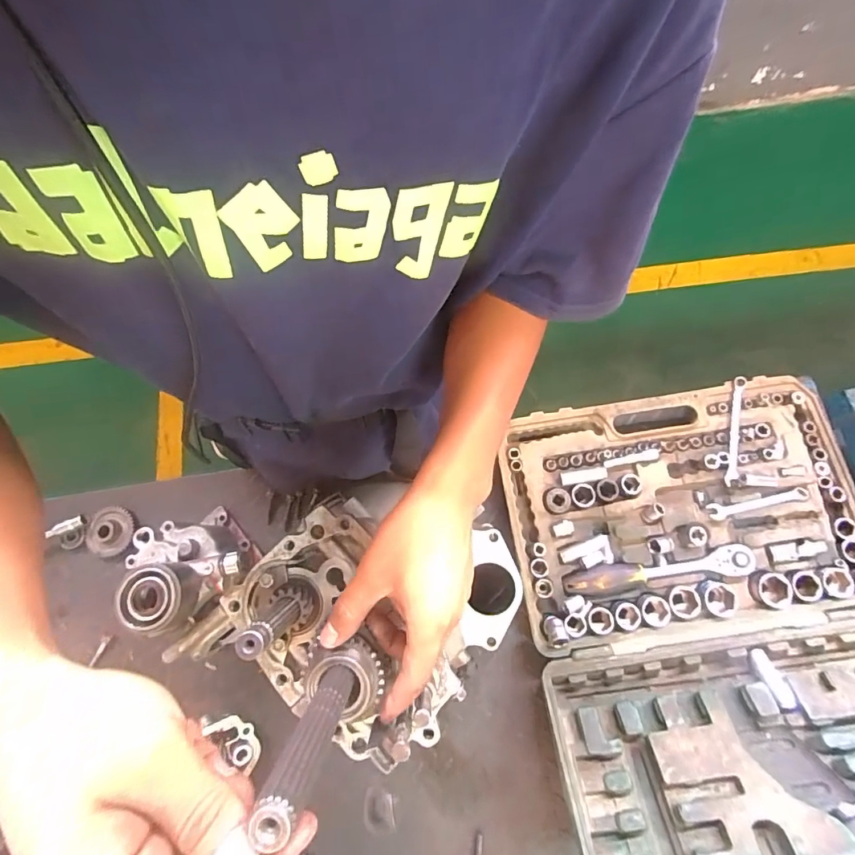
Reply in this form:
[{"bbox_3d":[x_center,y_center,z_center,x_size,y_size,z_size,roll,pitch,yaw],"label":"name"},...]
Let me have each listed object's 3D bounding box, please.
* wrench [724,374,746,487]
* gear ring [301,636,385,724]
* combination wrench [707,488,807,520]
[{"bbox_3d":[0.436,0.003,0.637,0.017,0.014,0.158,14,75,6],"label":"wrench"},{"bbox_3d":[-0.058,0.168,0.302,0.051,0.016,0.045,-3,74,1],"label":"gear ring"},{"bbox_3d":[0.447,0.102,0.609,0.131,0.015,0.023,-9,74,-1],"label":"combination wrench"}]

